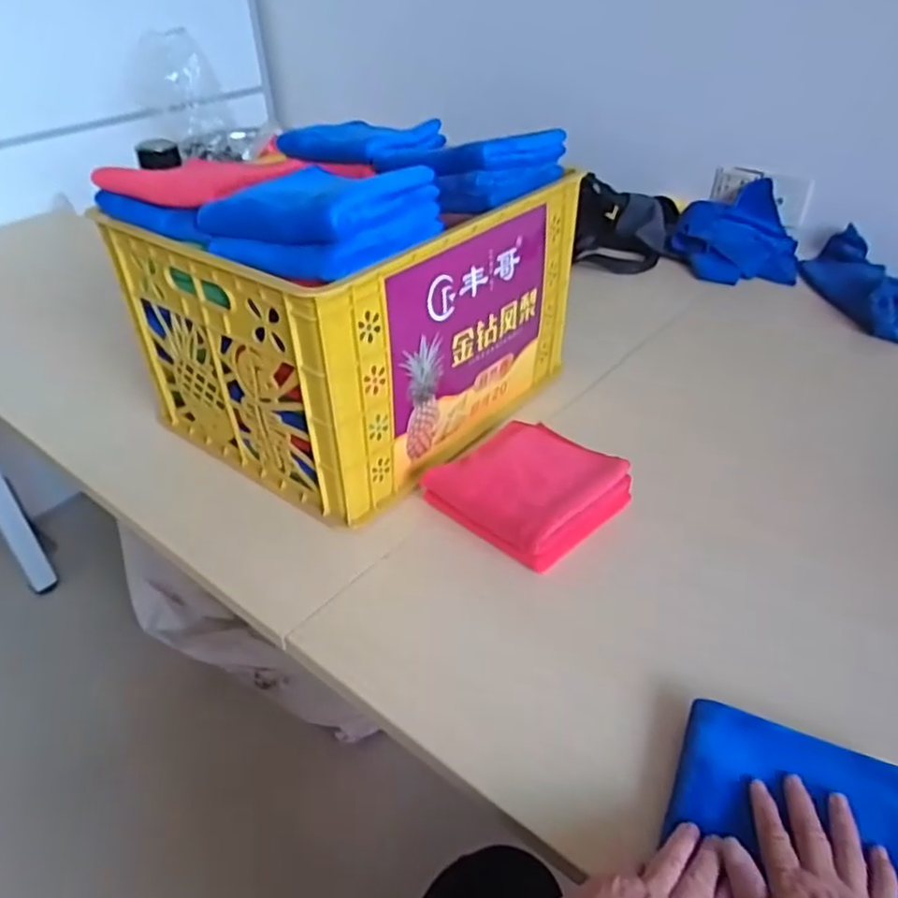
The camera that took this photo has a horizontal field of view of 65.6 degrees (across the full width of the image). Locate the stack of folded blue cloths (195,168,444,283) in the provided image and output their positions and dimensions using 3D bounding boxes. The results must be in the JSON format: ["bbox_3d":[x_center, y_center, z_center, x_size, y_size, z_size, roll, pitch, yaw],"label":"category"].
[{"bbox_3d":[-0.119,-0.235,0.684,0.164,0.063,0.172,21,43,30],"label":"stack of folded blue cloths"}]

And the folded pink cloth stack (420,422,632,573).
[{"bbox_3d":[0.087,0.040,0.782,0.170,0.045,0.164,-31,44,-32],"label":"folded pink cloth stack"}]

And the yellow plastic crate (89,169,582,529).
[{"bbox_3d":[-0.117,-0.182,0.909,0.383,0.276,0.455,20,42,29],"label":"yellow plastic crate"}]

